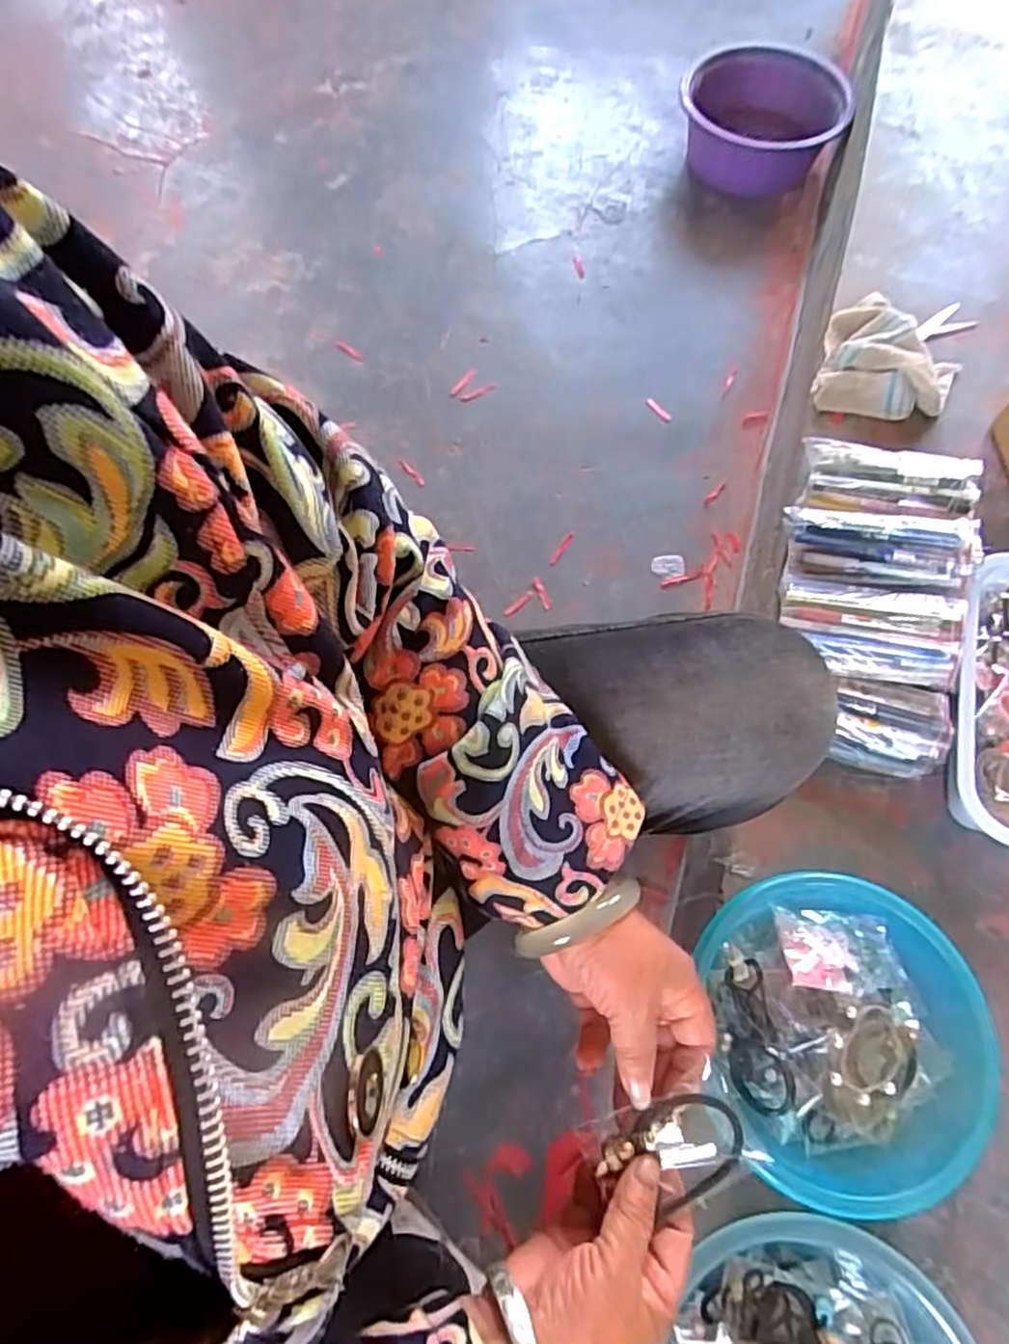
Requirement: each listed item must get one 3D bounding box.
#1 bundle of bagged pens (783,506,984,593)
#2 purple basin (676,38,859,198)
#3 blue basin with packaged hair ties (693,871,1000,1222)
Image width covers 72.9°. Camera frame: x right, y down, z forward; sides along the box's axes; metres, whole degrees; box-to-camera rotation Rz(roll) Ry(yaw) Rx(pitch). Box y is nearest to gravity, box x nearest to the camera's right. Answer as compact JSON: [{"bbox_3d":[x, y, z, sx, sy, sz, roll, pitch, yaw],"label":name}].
[{"bbox_3d":[0.357,-0.121,0.661,0.172,0.042,0.077,15,71,32],"label":"bundle of bagged pens"},{"bbox_3d":[0.435,-0.943,1.176,0.272,0.108,0.229,13,73,6],"label":"purple basin"},{"bbox_3d":[0.259,0.281,0.548,0.215,0.077,0.224,-5,72,0],"label":"blue basin with packaged hair ties"}]

